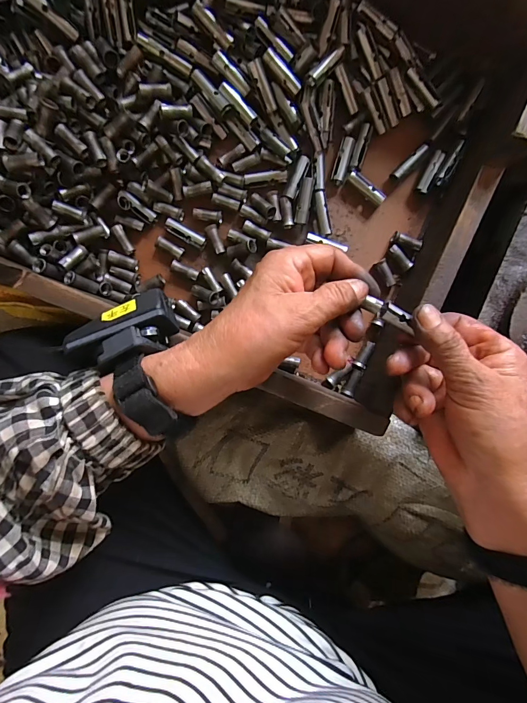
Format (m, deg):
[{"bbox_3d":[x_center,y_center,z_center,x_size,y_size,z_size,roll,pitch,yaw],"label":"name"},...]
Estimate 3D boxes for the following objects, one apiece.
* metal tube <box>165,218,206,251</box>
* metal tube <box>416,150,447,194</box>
[{"bbox_3d":[-0.067,-0.103,0.317,0.037,0.012,0.012,31,94,2],"label":"metal tube"},{"bbox_3d":[0.145,-0.156,0.316,0.010,0.009,0.037,25,93,2],"label":"metal tube"}]

